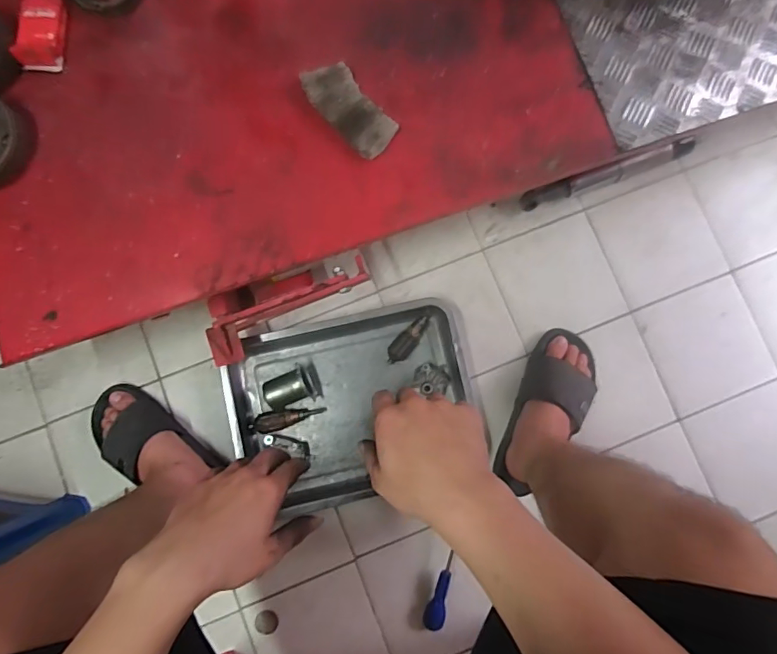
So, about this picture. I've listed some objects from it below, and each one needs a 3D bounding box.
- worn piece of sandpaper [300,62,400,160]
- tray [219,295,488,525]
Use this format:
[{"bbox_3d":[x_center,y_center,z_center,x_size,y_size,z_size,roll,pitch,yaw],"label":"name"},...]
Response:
[{"bbox_3d":[-0.055,-0.318,0.727,0.075,0.036,0.155,-44,86,-6],"label":"worn piece of sandpaper"},{"bbox_3d":[-0.056,0.126,0.849,0.405,0.063,0.294,-14,84,-4],"label":"tray"}]

